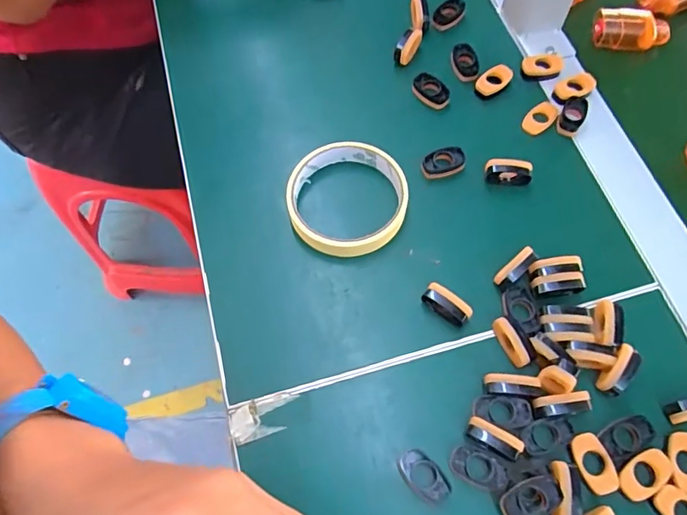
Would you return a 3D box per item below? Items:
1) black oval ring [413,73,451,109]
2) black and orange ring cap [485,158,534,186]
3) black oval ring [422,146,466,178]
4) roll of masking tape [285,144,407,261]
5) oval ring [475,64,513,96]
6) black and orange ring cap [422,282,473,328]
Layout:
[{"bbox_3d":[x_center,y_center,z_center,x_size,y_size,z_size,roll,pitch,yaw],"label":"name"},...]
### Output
[{"bbox_3d":[0.073,-0.137,0.413,0.022,0.010,0.035,-39,69,-15],"label":"black oval ring"},{"bbox_3d":[0.121,-0.063,0.375,0.033,0.018,0.013,5,65,4],"label":"black and orange ring cap"},{"bbox_3d":[0.075,-0.072,0.384,0.033,0.012,0.020,-13,65,-4],"label":"black oval ring"},{"bbox_3d":[0.003,-0.043,0.368,0.084,0.022,0.085,-1,65,2],"label":"roll of masking tape"},{"bbox_3d":[0.122,-0.144,0.411,0.030,0.011,0.018,-37,69,-14],"label":"oval ring"},{"bbox_3d":[0.068,0.033,0.333,0.033,0.017,0.015,32,70,16],"label":"black and orange ring cap"}]

